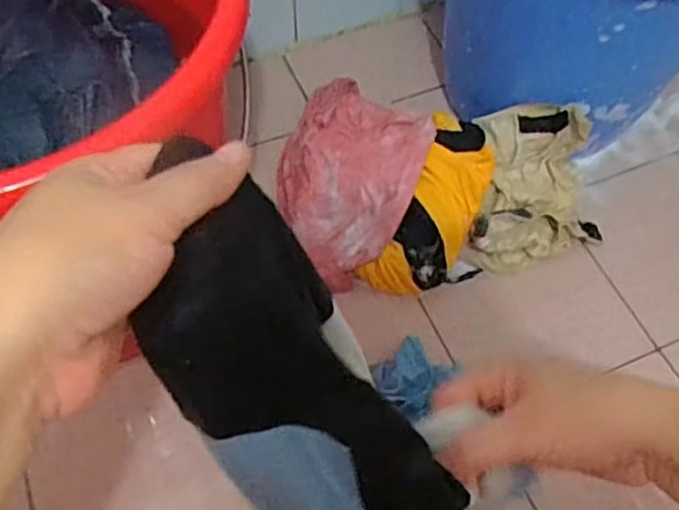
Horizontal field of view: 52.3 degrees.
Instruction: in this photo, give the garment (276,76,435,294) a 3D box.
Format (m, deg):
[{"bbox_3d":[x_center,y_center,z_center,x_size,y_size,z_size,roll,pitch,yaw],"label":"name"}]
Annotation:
[{"bbox_3d":[0.014,-0.099,0.733,0.149,0.108,0.229,14,60,7],"label":"garment"}]

